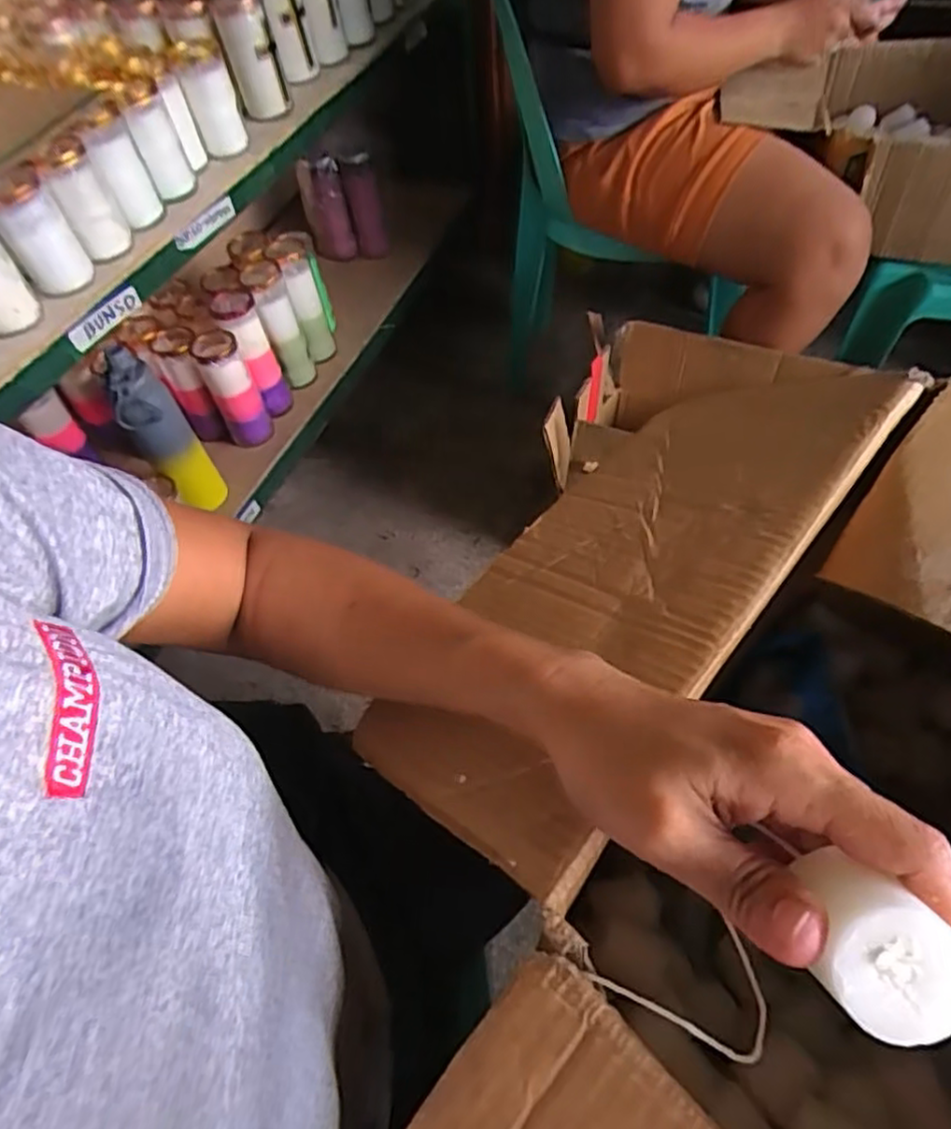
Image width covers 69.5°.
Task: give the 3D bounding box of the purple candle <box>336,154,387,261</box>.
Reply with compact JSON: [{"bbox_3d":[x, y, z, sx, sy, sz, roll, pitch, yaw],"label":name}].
[{"bbox_3d":[-0.238,-0.769,1.508,0.075,0.209,0.078,-15,54,-6],"label":"purple candle"}]

